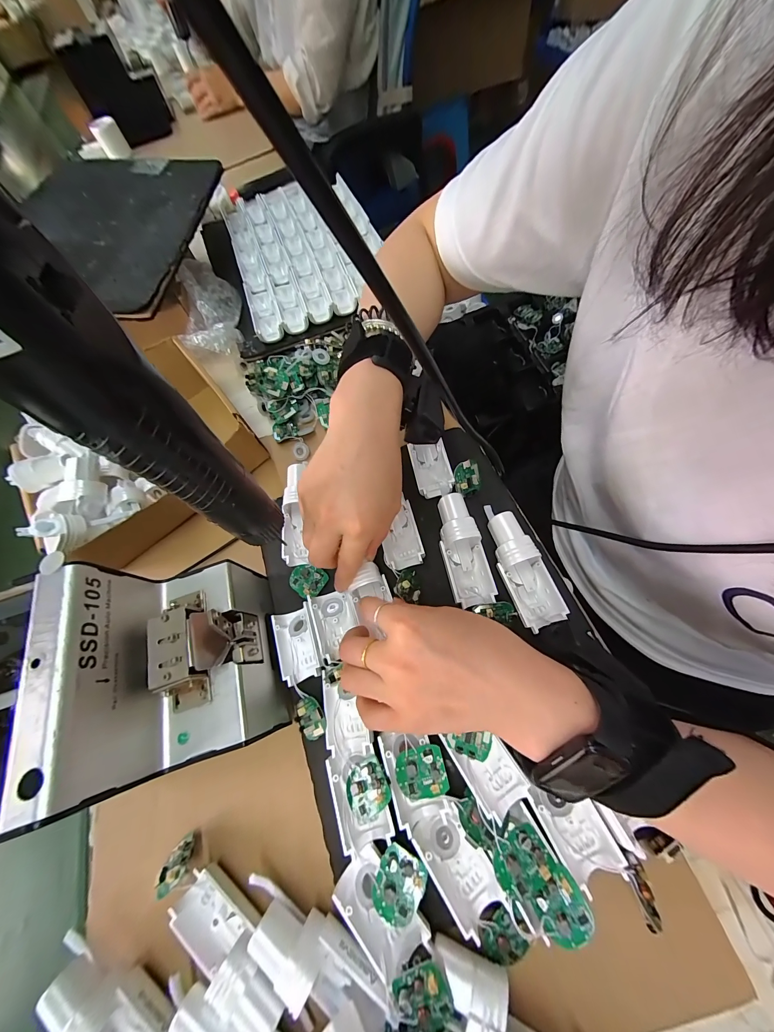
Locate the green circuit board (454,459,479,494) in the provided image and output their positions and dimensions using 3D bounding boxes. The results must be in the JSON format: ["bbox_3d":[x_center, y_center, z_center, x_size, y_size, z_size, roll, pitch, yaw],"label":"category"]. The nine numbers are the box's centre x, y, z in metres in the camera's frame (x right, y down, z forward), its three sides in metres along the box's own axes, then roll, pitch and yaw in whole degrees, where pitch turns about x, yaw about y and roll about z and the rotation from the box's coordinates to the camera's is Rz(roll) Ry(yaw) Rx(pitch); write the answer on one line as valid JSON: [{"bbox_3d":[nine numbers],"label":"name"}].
[{"bbox_3d":[0.075,-0.036,0.305,0.024,0.004,0.031,-17,112,-13],"label":"green circuit board"}]

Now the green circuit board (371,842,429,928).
[{"bbox_3d":[0.008,0.229,0.202,0.030,0.006,0.033,25,67,10],"label":"green circuit board"}]

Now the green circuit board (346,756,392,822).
[{"bbox_3d":[-0.016,0.186,0.221,0.035,0.009,0.029,-41,47,17],"label":"green circuit board"}]

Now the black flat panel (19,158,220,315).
[{"bbox_3d":[-0.360,-0.377,0.418,0.220,0.011,0.342,1,66,-2],"label":"black flat panel"}]

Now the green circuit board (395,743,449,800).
[{"bbox_3d":[0.023,0.173,0.221,0.033,0.006,0.028,-15,63,7],"label":"green circuit board"}]

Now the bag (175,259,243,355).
[{"bbox_3d":[-0.239,-0.288,0.436,0.069,0.042,0.169,-14,66,2],"label":"bag"}]

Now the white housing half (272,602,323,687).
[{"bbox_3d":[-0.075,0.106,0.273,0.033,0.017,0.057,-21,66,-1],"label":"white housing half"}]

